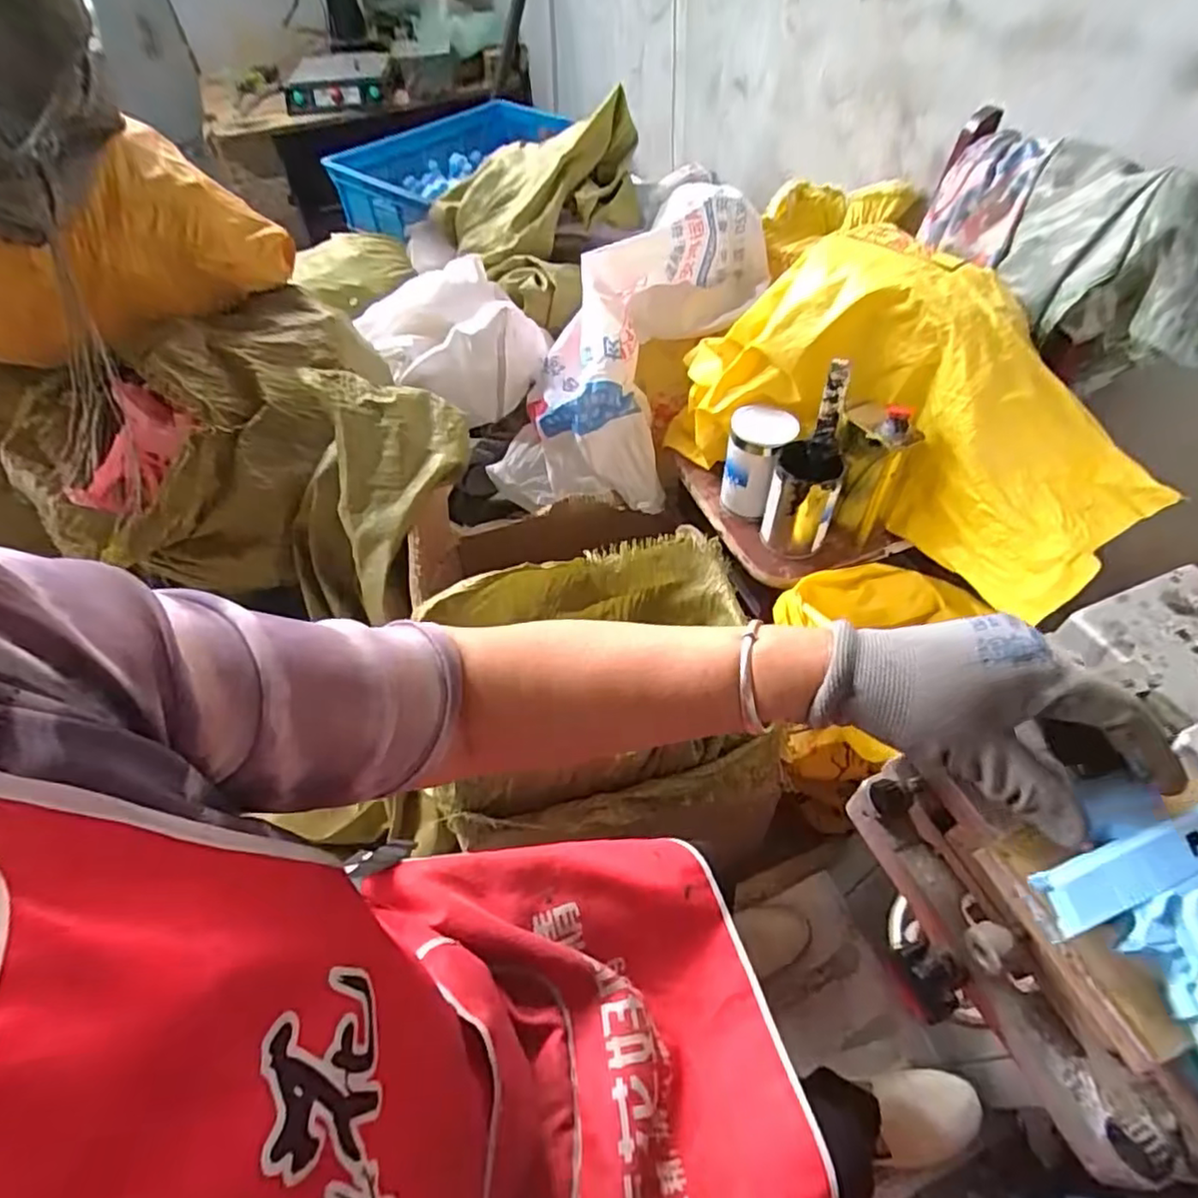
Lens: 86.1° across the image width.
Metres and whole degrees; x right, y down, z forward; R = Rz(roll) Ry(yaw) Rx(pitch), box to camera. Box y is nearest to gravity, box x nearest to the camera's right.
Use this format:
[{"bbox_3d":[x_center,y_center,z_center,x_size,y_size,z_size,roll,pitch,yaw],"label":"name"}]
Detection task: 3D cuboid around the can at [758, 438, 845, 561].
[{"bbox_3d":[0.308,-0.148,0.988,0.095,0.162,0.085,4,51,6],"label":"can"}]

